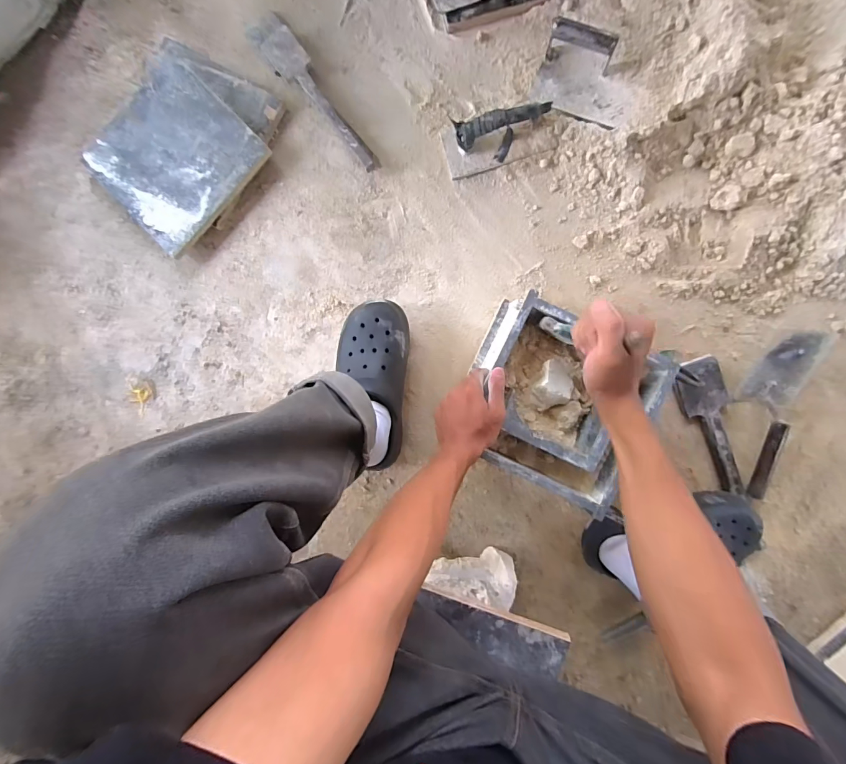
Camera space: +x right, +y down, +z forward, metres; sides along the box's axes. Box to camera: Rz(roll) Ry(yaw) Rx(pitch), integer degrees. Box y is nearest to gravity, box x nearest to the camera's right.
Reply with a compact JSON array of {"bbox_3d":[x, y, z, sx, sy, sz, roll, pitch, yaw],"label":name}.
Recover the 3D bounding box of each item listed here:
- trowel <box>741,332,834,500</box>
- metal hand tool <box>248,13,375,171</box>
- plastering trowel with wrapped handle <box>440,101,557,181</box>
[{"bbox_3d":[0.566,0.050,0.634,0.098,0.066,0.273,20,95,1],"label":"trowel"},{"bbox_3d":[-0.178,-0.492,0.654,0.061,0.029,0.314,-39,92,4],"label":"metal hand tool"},{"bbox_3d":[0.123,-0.403,0.623,0.175,0.069,0.081,-13,93,3],"label":"plastering trowel with wrapped handle"}]

